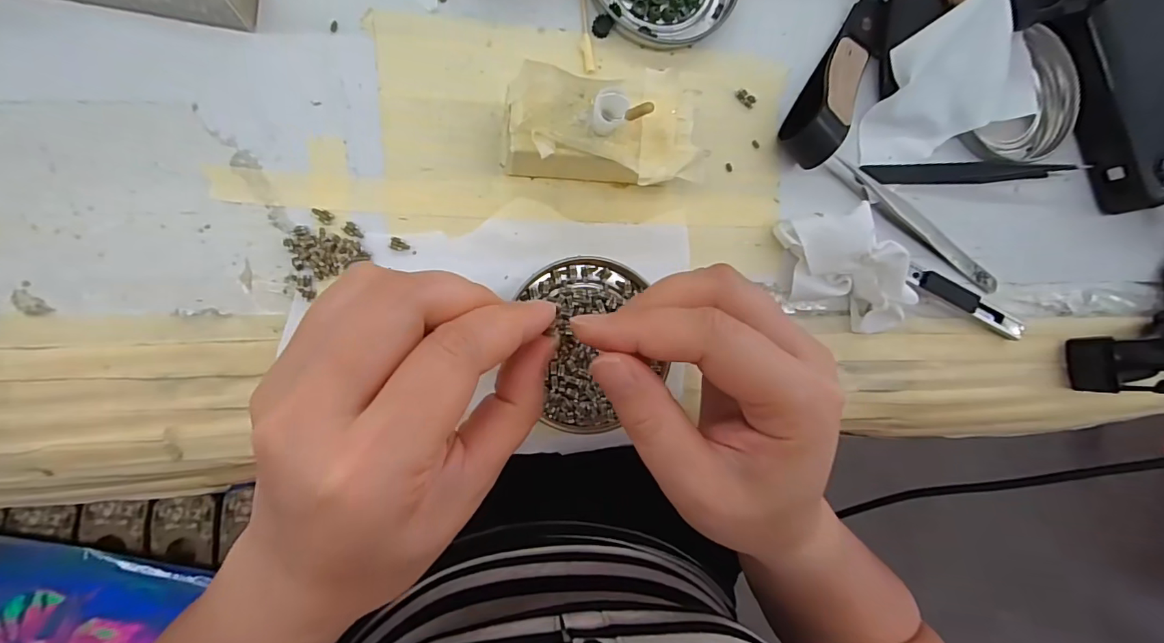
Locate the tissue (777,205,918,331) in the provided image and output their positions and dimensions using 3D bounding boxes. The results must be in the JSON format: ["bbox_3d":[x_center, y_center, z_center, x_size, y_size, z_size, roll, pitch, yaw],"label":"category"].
[{"bbox_3d":[0.134,-0.024,0.245,0.050,0.025,0.067,-20,94,-9],"label":"tissue"}]

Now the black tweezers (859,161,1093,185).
[{"bbox_3d":[0.212,-0.082,0.266,0.125,0.012,0.013,-4,91,-10],"label":"black tweezers"}]

